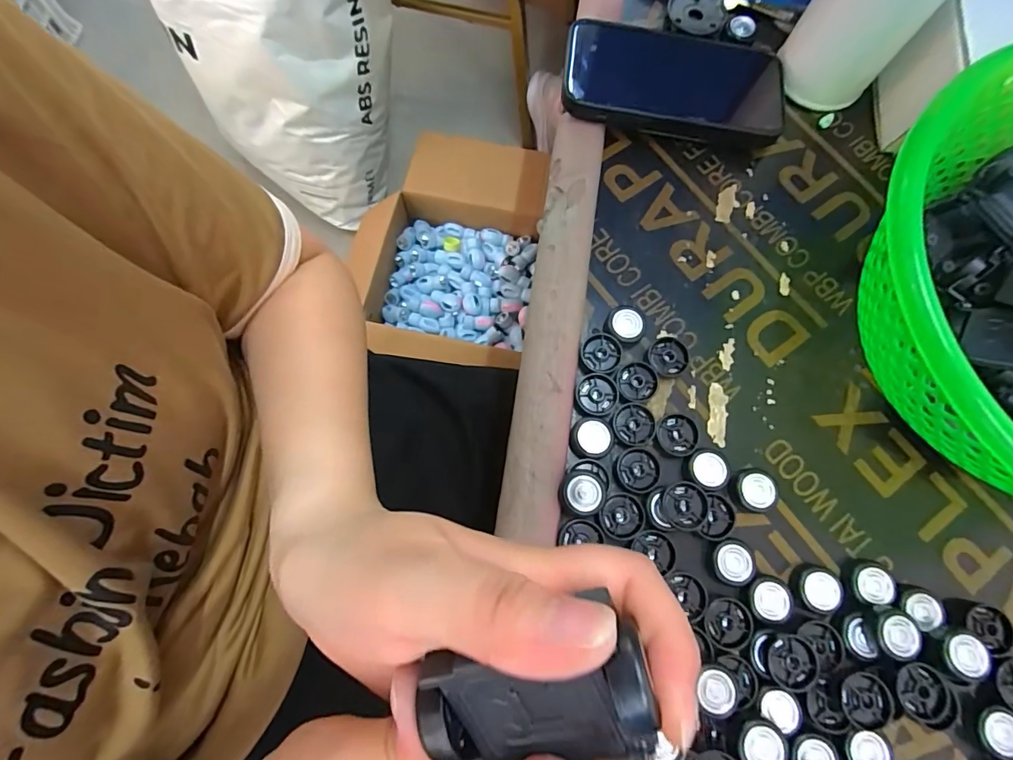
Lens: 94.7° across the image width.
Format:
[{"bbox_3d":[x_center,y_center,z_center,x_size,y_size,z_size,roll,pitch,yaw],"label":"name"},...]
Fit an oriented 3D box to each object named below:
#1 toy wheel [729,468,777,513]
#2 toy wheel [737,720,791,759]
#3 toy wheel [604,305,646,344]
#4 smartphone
[{"bbox_3d":[0.137,0.061,0.259,0.021,0.011,0.023,0,75,-1],"label":"toy wheel"},{"bbox_3d":[0.120,0.172,0.220,0.021,0.013,0.019,-39,79,-10],"label":"toy wheel"},{"bbox_3d":[0.073,-0.033,0.283,0.025,0.008,0.022,9,75,2],"label":"toy wheel"},{"bbox_3d":[0.114,-0.200,0.317,0.150,0.016,0.074,9,73,-2],"label":"smartphone"}]

